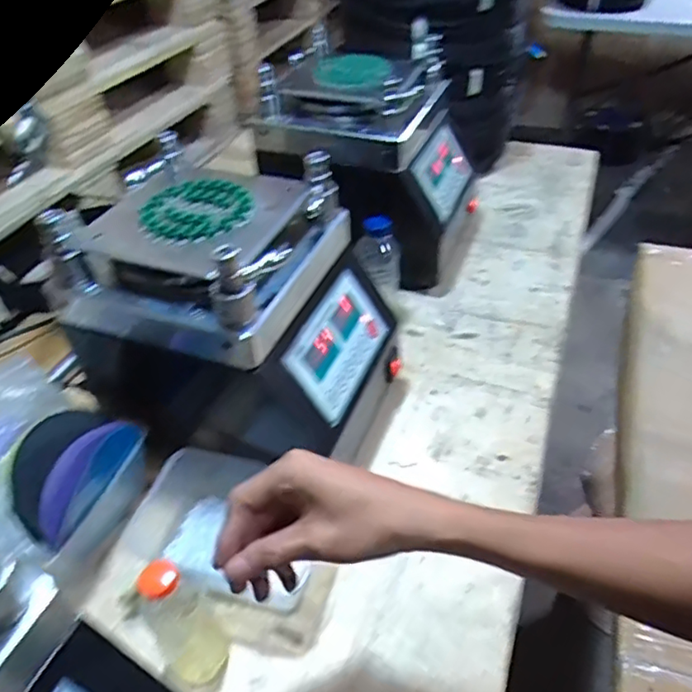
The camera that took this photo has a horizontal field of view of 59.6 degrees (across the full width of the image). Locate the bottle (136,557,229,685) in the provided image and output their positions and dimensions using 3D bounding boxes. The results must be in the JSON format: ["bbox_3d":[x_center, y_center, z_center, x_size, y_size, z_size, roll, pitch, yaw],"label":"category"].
[{"bbox_3d":[-0.133,0.219,0.490,0.049,0.127,0.053,-33,51,-29],"label":"bottle"}]

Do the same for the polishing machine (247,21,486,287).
[{"bbox_3d":[0.037,-0.276,0.890,0.276,0.254,0.270,17,46,19],"label":"polishing machine"}]

